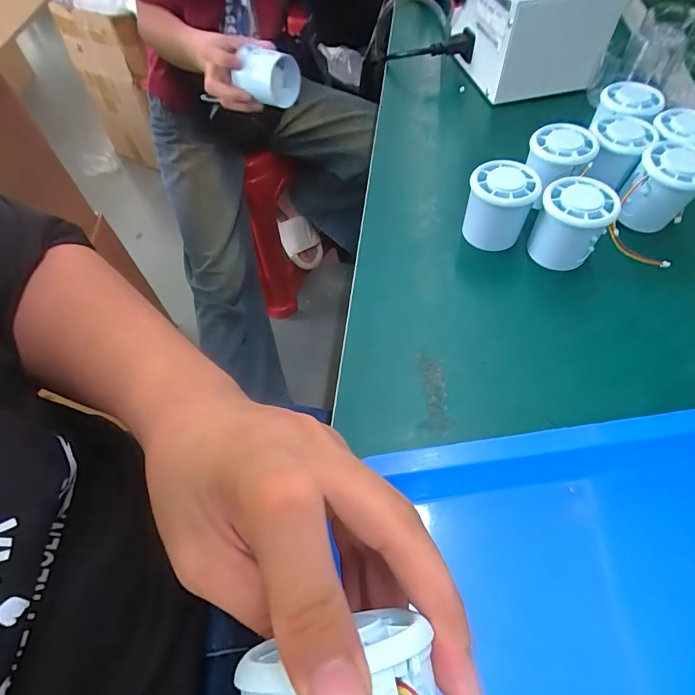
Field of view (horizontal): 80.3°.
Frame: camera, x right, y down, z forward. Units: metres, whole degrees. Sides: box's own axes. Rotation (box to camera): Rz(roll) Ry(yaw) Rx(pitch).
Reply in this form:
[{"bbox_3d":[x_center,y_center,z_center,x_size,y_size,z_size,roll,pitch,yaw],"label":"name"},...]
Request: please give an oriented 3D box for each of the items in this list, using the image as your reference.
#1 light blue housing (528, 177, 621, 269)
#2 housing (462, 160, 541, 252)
[{"bbox_3d":[0.188,-0.102,0.353,0.053,0.067,0.052,-1,57,1],"label":"light blue housing"},{"bbox_3d":[0.134,-0.125,0.372,0.056,0.065,0.050,21,59,12],"label":"housing"}]

